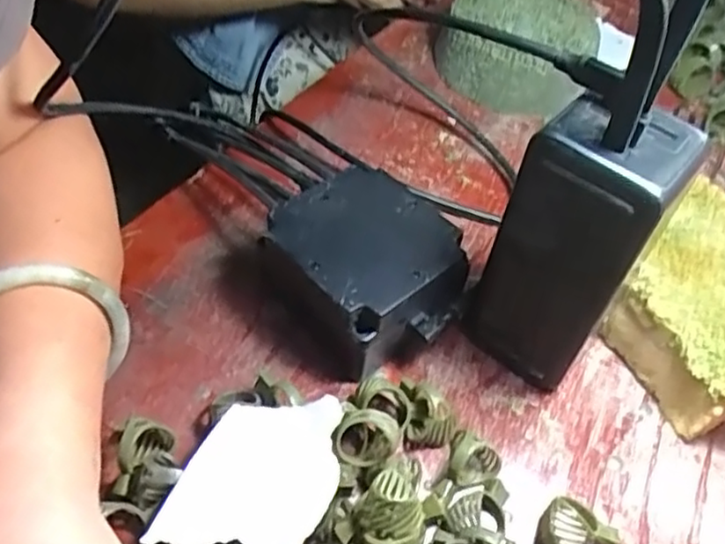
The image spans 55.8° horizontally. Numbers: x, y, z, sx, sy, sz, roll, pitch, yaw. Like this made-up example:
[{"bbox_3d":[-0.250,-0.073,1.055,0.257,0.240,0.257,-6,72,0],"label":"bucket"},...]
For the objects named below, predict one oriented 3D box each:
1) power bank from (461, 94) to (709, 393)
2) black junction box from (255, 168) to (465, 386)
[{"bbox_3d":[0.089,-0.007,0.300,0.055,0.134,0.052,32,54,19],"label":"power bank"},{"bbox_3d":[0.000,0.001,0.334,0.079,0.052,0.086,-31,60,-28],"label":"black junction box"}]

